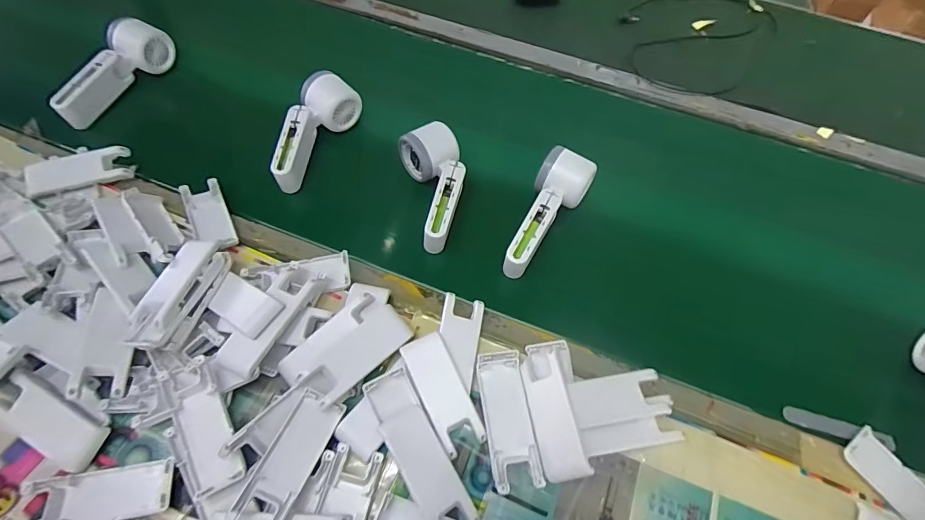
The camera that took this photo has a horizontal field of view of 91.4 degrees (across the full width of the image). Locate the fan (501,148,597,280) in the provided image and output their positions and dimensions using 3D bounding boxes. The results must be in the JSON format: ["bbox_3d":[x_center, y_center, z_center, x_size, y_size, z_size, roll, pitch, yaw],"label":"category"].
[{"bbox_3d":[0.089,-0.054,0.498,0.055,0.053,0.152,30,63,13],"label":"fan"}]

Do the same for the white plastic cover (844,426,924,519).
[{"bbox_3d":[0.374,0.194,0.376,0.040,0.014,0.100,-26,65,-17],"label":"white plastic cover"}]

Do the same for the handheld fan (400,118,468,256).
[{"bbox_3d":[-0.026,-0.084,0.515,0.066,0.053,0.141,-13,62,-11],"label":"handheld fan"}]

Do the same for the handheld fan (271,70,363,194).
[{"bbox_3d":[-0.187,-0.158,0.549,0.058,0.047,0.156,22,61,9],"label":"handheld fan"}]

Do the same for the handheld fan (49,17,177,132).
[{"bbox_3d":[-0.464,-0.249,0.596,0.047,0.066,0.172,26,62,11],"label":"handheld fan"}]

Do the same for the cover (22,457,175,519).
[{"bbox_3d":[-0.282,0.184,0.353,0.103,0.011,0.040,-8,61,-8],"label":"cover"}]

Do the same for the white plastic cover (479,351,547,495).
[{"bbox_3d":[0.039,0.138,0.394,0.038,0.020,0.112,-5,61,-7],"label":"white plastic cover"}]

